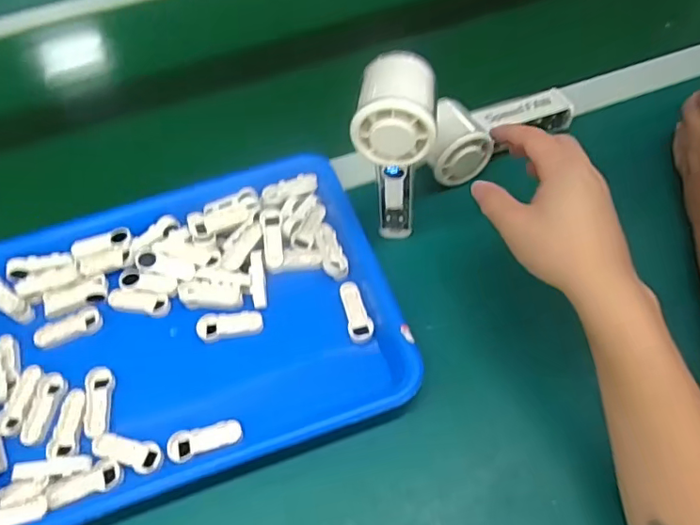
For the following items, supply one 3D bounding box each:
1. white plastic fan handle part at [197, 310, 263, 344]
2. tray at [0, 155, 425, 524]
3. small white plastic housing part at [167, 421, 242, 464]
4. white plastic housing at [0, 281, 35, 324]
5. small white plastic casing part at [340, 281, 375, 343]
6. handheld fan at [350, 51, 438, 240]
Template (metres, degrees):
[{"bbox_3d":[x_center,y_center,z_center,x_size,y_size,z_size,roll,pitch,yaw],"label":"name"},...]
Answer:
[{"bbox_3d":[-0.095,0.050,0.426,0.051,0.010,0.020,-7,55,0],"label":"white plastic fan handle part"},{"bbox_3d":[-0.141,0.044,0.425,0.329,0.028,0.250,-18,57,-9],"label":"tray"},{"bbox_3d":[-0.101,0.125,0.378,0.051,0.010,0.018,-13,55,-4],"label":"small white plastic housing part"},{"bbox_3d":[-0.286,0.029,0.445,0.057,0.013,0.019,30,62,20],"label":"white plastic housing"},{"bbox_3d":[0.005,0.038,0.425,0.019,0.004,0.054,-12,55,-3],"label":"small white plastic casing part"},{"bbox_3d":[0.034,-0.086,0.418,0.053,0.143,0.066,2,56,7],"label":"handheld fan"}]

